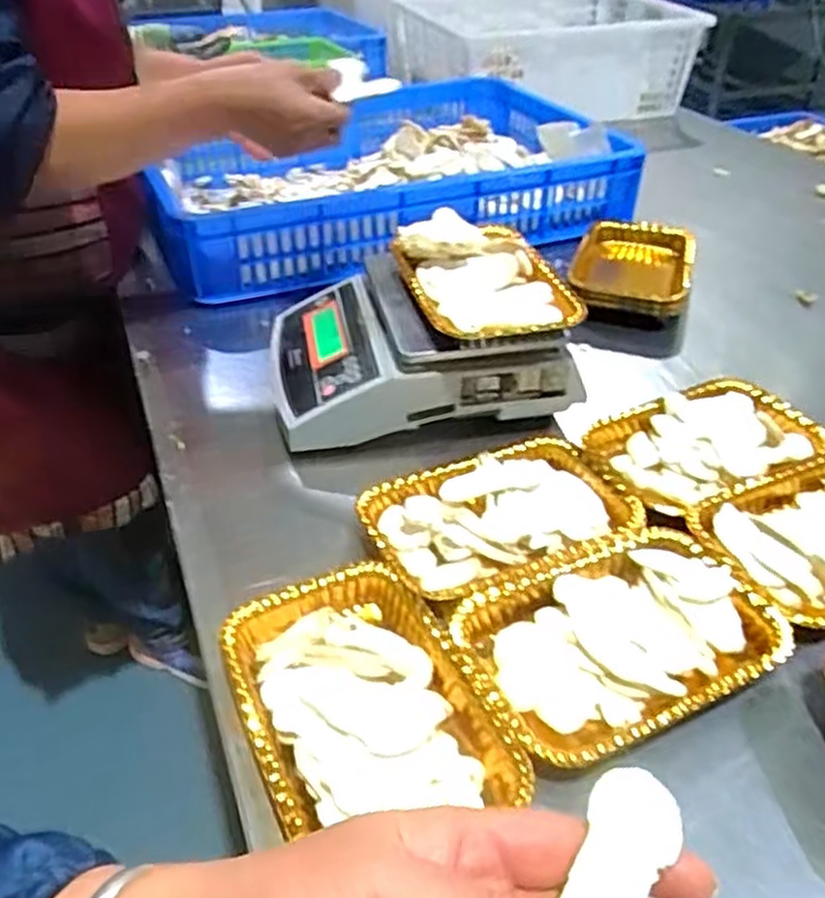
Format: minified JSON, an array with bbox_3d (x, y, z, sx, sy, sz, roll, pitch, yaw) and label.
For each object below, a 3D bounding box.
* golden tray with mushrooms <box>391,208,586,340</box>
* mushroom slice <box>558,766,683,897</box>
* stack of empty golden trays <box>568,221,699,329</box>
[{"bbox_3d":[0.061,-0.143,0.637,0.126,0.041,0.171,-12,40,-13],"label":"golden tray with mushrooms"},{"bbox_3d":[0.061,0.142,0.240,0.028,0.009,0.080,16,64,21],"label":"mushroom slice"},{"bbox_3d":[0.247,-0.202,0.873,0.132,0.038,0.202,10,40,14],"label":"stack of empty golden trays"}]

